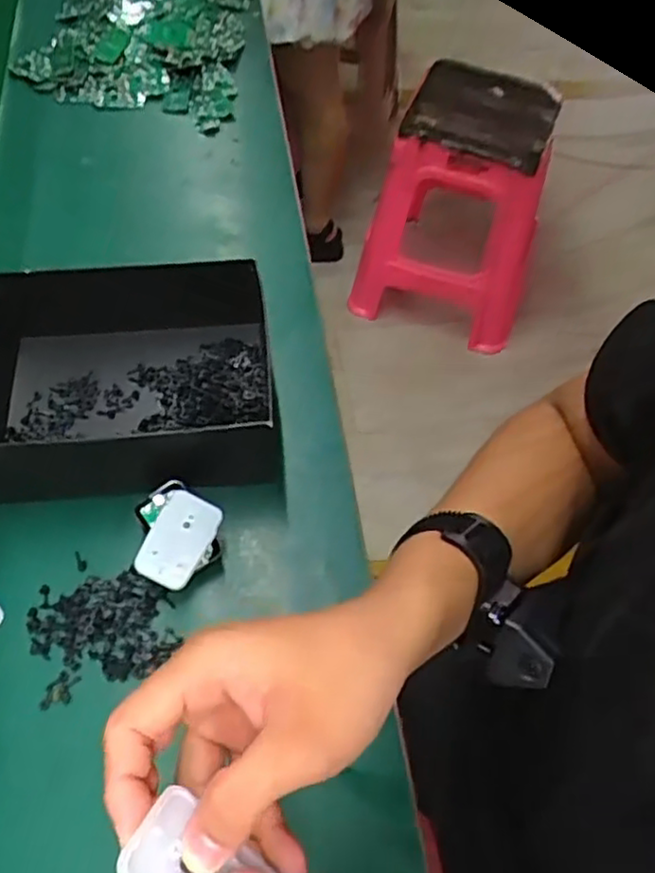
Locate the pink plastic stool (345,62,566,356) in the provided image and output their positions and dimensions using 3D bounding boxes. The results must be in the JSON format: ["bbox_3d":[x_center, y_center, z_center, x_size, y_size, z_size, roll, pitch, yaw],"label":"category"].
[{"bbox_3d":[0.301,-0.515,1.572,0.361,0.515,0.363,18,57,8],"label":"pink plastic stool"}]

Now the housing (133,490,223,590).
[{"bbox_3d":[-0.112,0.077,0.521,0.045,0.005,0.069,29,72,4],"label":"housing"}]

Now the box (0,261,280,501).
[{"bbox_3d":[-0.182,-0.049,0.589,0.265,0.083,0.187,-3,56,-6],"label":"box"}]

